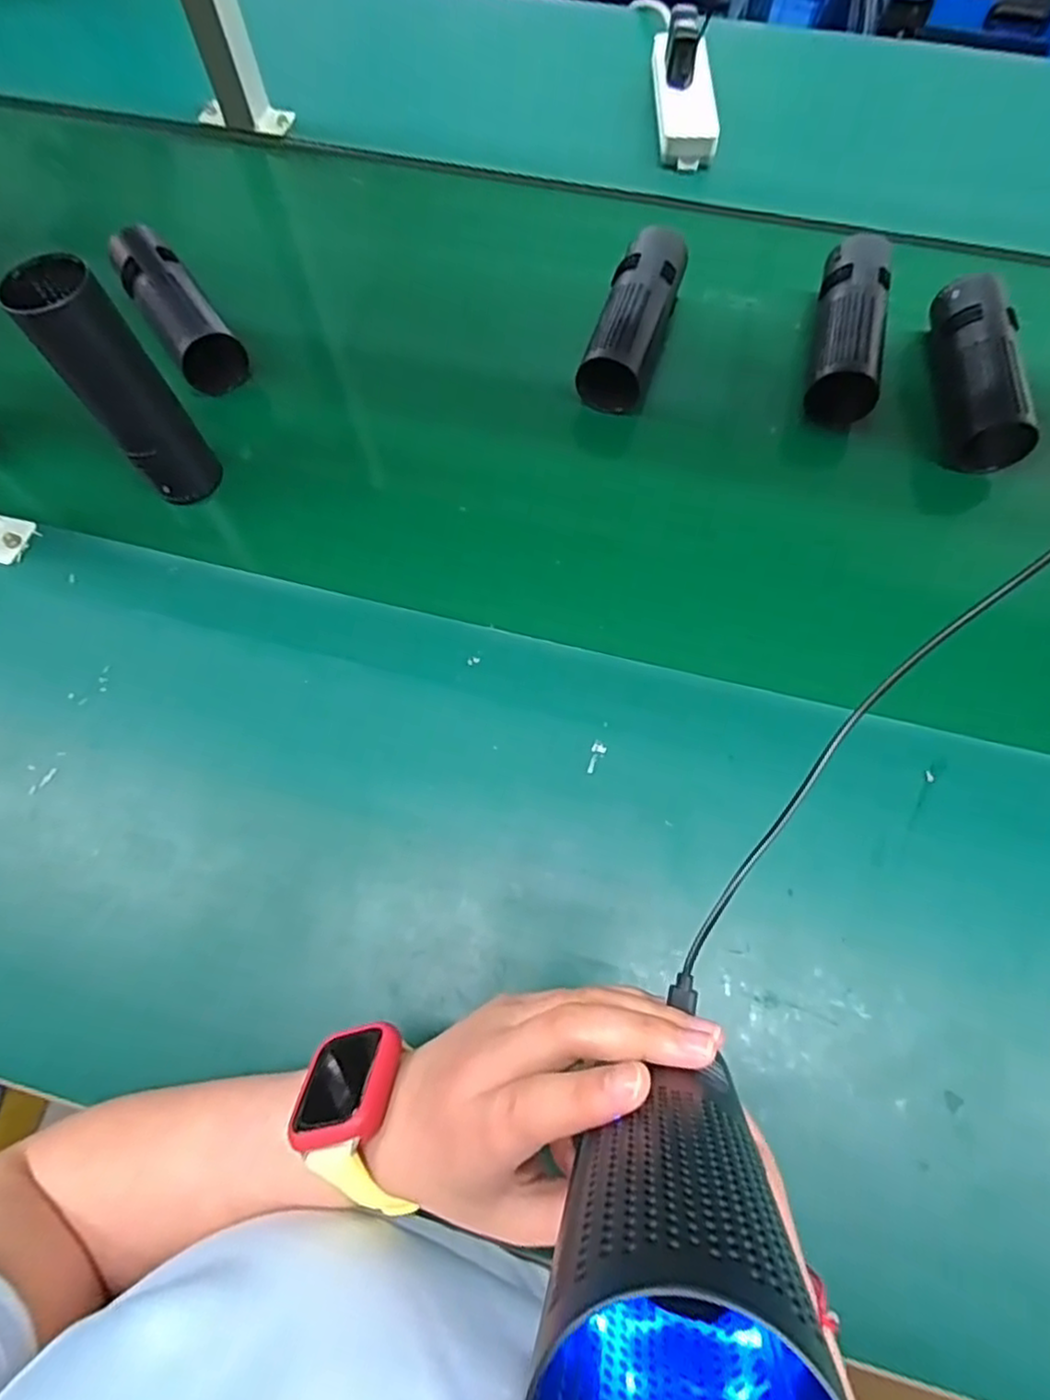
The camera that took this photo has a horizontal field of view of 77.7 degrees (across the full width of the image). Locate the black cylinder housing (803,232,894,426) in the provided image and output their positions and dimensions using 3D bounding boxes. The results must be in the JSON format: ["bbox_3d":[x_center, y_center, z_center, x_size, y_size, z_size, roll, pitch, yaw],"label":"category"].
[{"bbox_3d":[0.279,-0.315,0.555,0.071,0.055,0.173,18,67,6],"label":"black cylinder housing"}]

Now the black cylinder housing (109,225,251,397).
[{"bbox_3d":[-0.302,-0.338,0.560,0.054,0.045,0.180,-33,72,-14],"label":"black cylinder housing"}]

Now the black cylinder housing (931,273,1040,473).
[{"bbox_3d":[0.373,-0.269,0.539,0.053,0.061,0.176,7,67,2],"label":"black cylinder housing"}]

